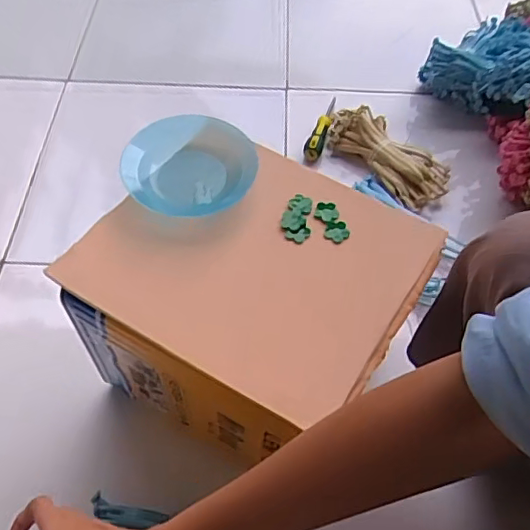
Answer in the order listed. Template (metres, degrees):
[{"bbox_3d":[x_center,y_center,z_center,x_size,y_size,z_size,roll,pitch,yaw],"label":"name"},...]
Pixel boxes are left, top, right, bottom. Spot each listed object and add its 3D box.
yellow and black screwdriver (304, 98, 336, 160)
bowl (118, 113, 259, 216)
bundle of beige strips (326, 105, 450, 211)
[{"bbox_3d":[0.098,-0.236,0.942,0.027,0.032,0.155,16,58,9],"label":"yellow and black screwdriver"},{"bbox_3d":[-0.072,-0.096,0.542,0.131,0.029,0.114,-34,64,-22],"label":"bowl"},{"bbox_3d":[0.198,-0.182,0.888,0.107,0.039,0.218,-35,64,-22],"label":"bundle of beige strips"}]

